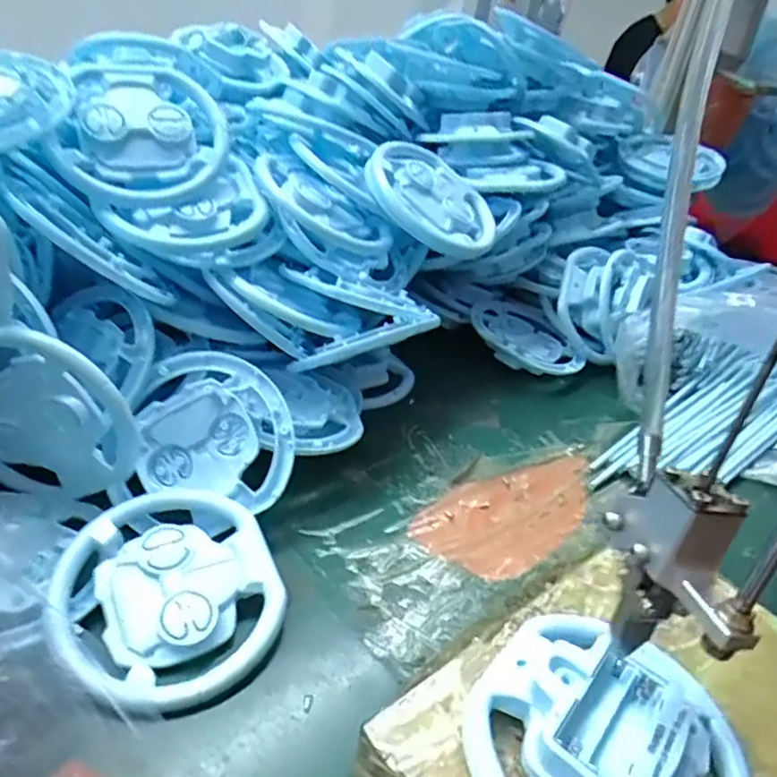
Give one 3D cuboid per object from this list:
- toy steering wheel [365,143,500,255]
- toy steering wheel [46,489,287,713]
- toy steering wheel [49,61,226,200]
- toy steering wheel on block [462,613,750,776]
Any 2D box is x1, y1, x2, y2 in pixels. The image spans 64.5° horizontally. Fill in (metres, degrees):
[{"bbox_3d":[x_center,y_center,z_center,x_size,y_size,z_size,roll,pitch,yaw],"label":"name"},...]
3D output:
[{"bbox_3d":[0.032,-0.134,0.438,0.101,0.014,0.092,-1,64,-35],"label":"toy steering wheel"},{"bbox_3d":[-0.103,0.097,0.293,0.103,0.019,0.103,9,45,-9],"label":"toy steering wheel"},{"bbox_3d":[-0.147,-0.157,0.374,0.091,0.018,0.094,5,74,-19],"label":"toy steering wheel"},{"bbox_3d":[0.079,0.129,0.225,0.096,0.027,0.094,3,33,-2],"label":"toy steering wheel on block"}]

